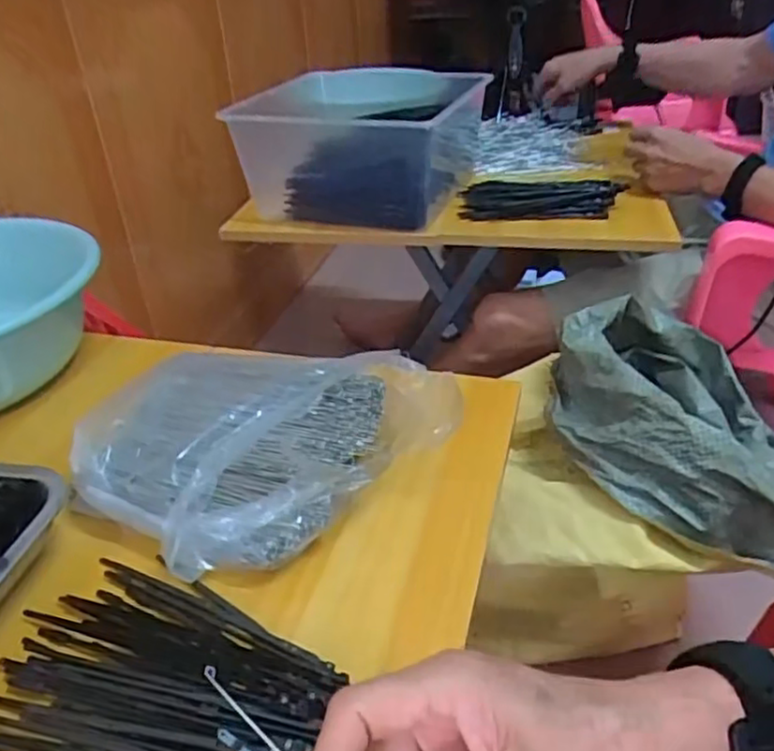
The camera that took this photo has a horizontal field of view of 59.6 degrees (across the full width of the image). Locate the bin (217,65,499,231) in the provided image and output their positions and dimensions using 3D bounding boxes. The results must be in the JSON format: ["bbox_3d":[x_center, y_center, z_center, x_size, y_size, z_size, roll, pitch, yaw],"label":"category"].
[{"bbox_3d":[-0.029,-0.303,0.893,0.258,0.150,0.323,8,35,15],"label":"bin"}]

